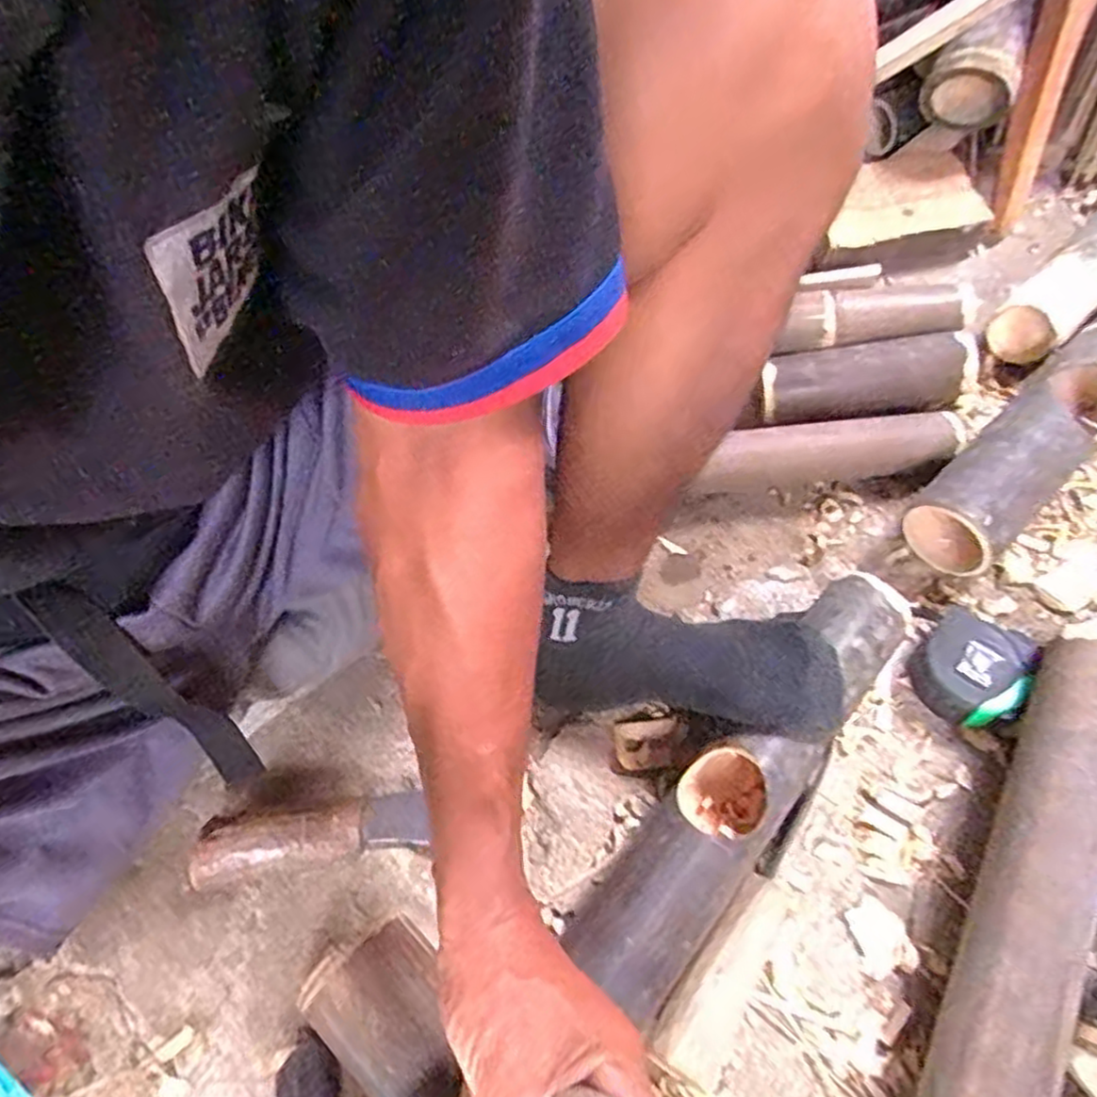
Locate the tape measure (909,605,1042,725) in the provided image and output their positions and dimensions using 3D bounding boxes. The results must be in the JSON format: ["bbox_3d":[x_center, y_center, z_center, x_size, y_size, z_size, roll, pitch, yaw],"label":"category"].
[{"bbox_3d":[0.315,0.088,0.541,0.072,0.049,0.078,-35,64,-15],"label":"tape measure"}]

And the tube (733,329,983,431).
[{"bbox_3d":[0.283,-0.153,0.671,0.199,0.047,0.062,-7,60,14],"label":"tube"}]

